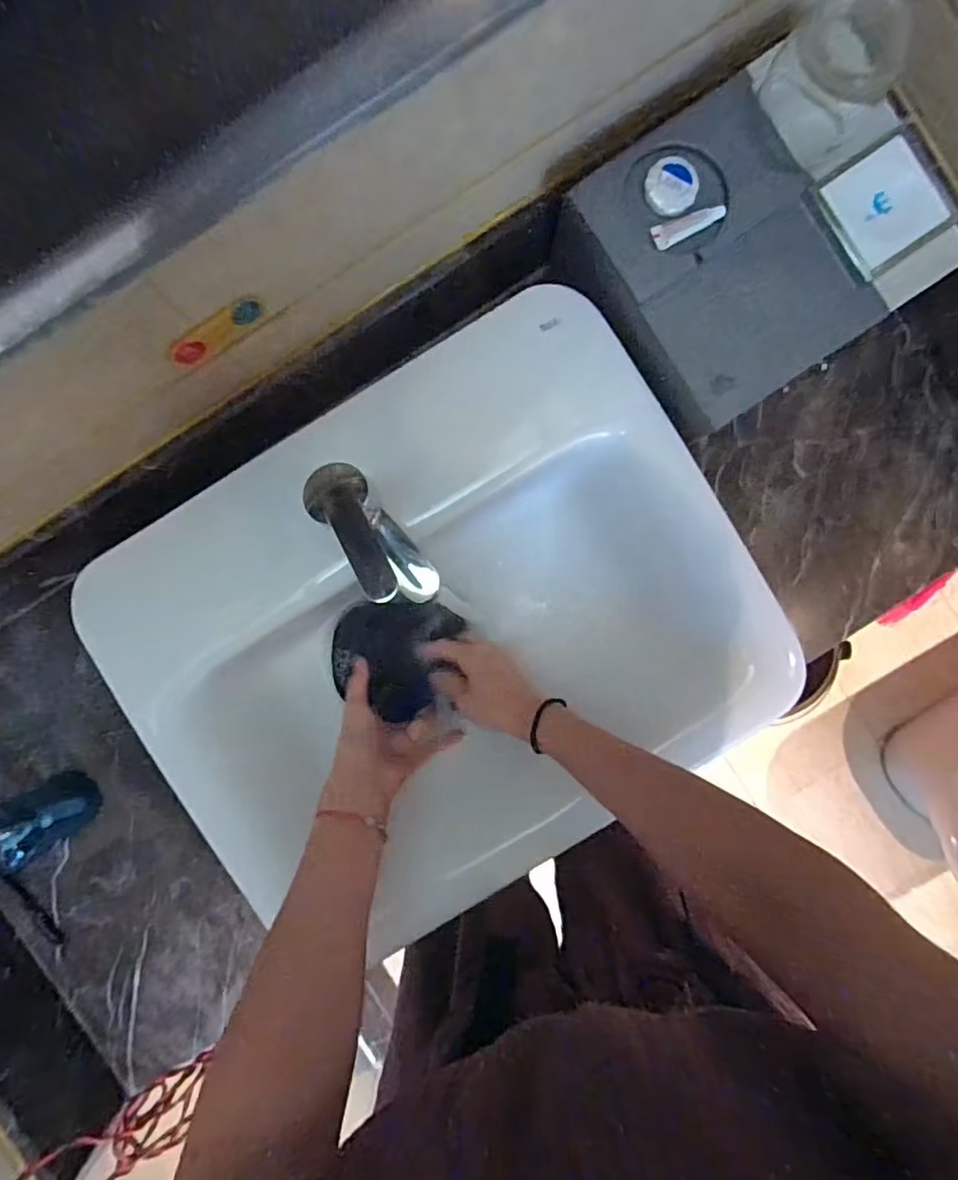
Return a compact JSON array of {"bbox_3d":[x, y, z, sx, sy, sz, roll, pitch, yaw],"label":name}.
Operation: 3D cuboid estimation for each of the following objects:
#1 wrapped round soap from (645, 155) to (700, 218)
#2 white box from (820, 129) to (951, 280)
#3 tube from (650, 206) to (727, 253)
[{"bbox_3d":[0.155,-0.325,0.459,0.040,0.008,0.046,35,90,-1],"label":"wrapped round soap"},{"bbox_3d":[0.324,-0.308,0.460,0.081,0.012,0.077,-33,91,0],"label":"white box"},{"bbox_3d":[0.170,-0.294,0.464,0.058,0.007,0.020,-21,91,0],"label":"tube"}]

